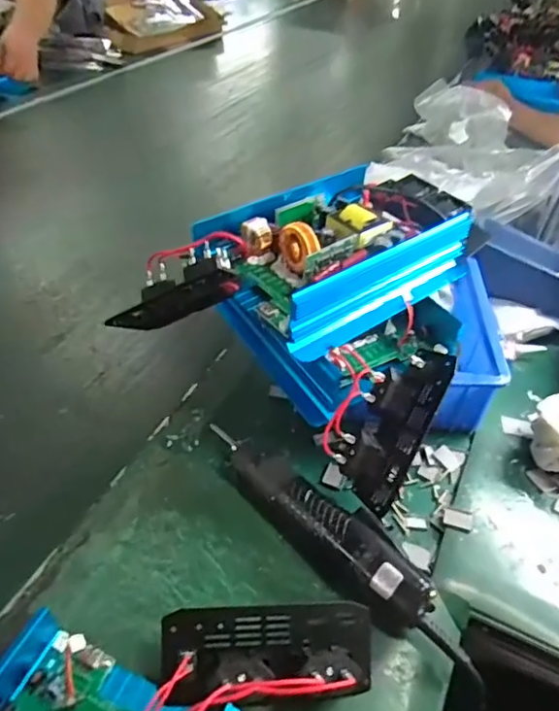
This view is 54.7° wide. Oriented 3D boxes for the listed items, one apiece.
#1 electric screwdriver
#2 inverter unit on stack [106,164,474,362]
[{"bbox_3d":[0.039,0.144,0.442,0.051,0.040,0.285,-28,50,-30],"label":"electric screwdriver"},{"bbox_3d":[0.031,-0.092,0.508,0.330,0.076,0.182,-30,51,-32],"label":"inverter unit on stack"}]

